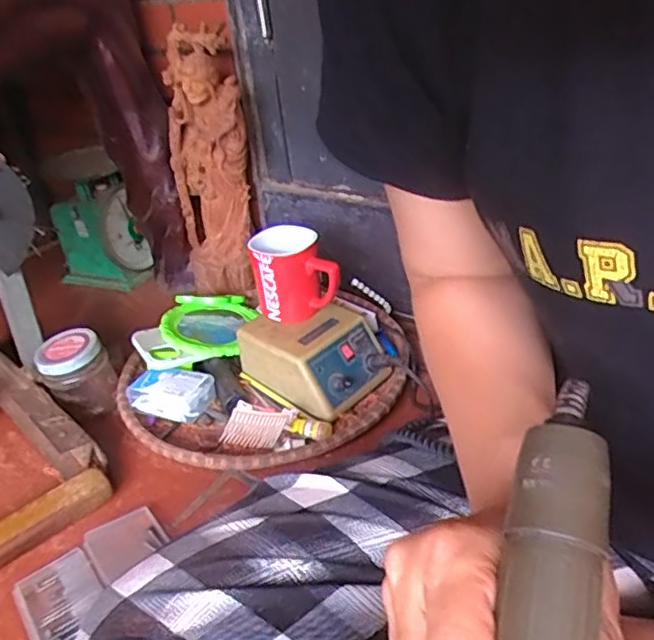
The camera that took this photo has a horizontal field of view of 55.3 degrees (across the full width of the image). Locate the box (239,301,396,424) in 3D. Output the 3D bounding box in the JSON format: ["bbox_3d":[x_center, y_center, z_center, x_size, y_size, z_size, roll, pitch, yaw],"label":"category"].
[{"bbox_3d":[-0.013,0.032,0.719,0.120,0.068,0.128,-29,37,-33],"label":"box"}]

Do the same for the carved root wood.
[{"bbox_3d":[-0.152,-0.199,0.833,0.102,0.336,0.074,-15,31,-13],"label":"carved root wood"}]

